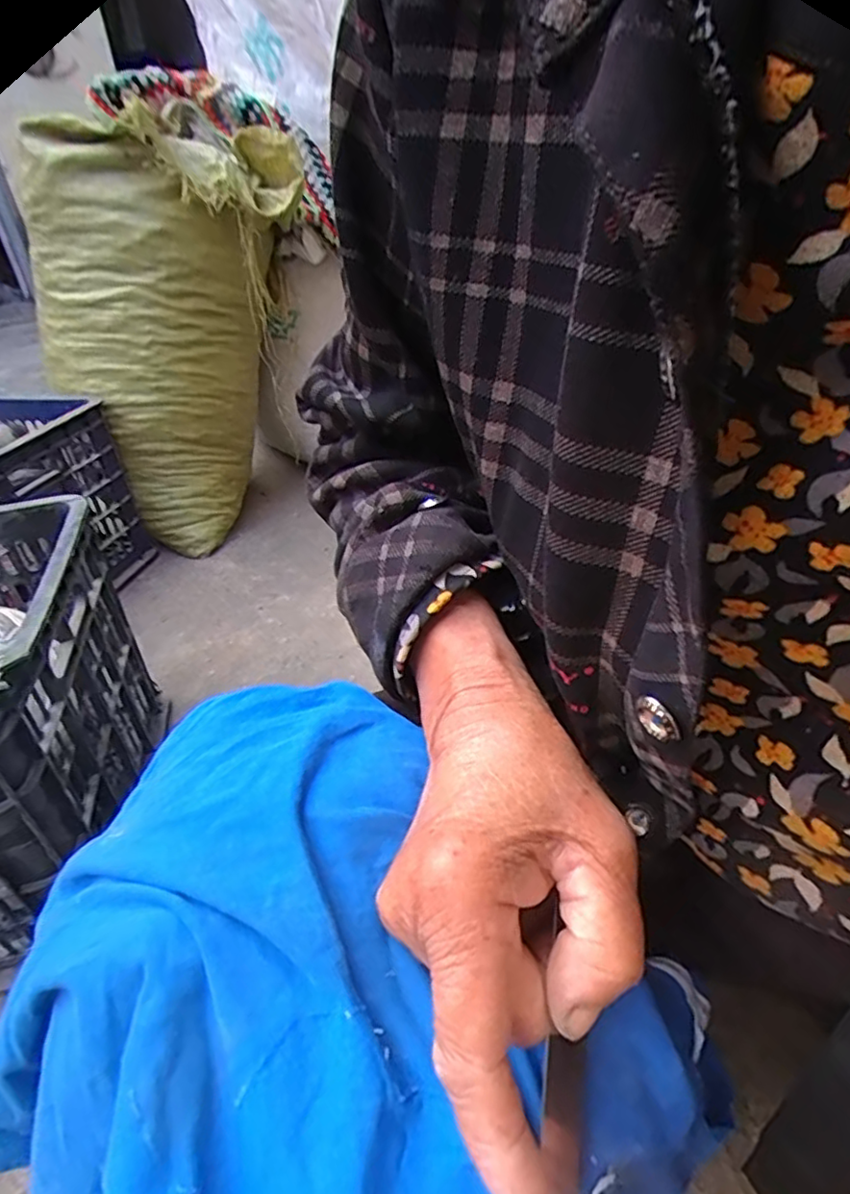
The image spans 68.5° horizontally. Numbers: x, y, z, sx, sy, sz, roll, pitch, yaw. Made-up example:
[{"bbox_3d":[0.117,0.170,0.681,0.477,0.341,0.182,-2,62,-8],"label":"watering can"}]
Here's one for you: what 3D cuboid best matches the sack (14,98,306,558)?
[{"bbox_3d":[-0.346,-0.375,0.944,0.343,0.537,0.140,-31,43,-31],"label":"sack"}]

